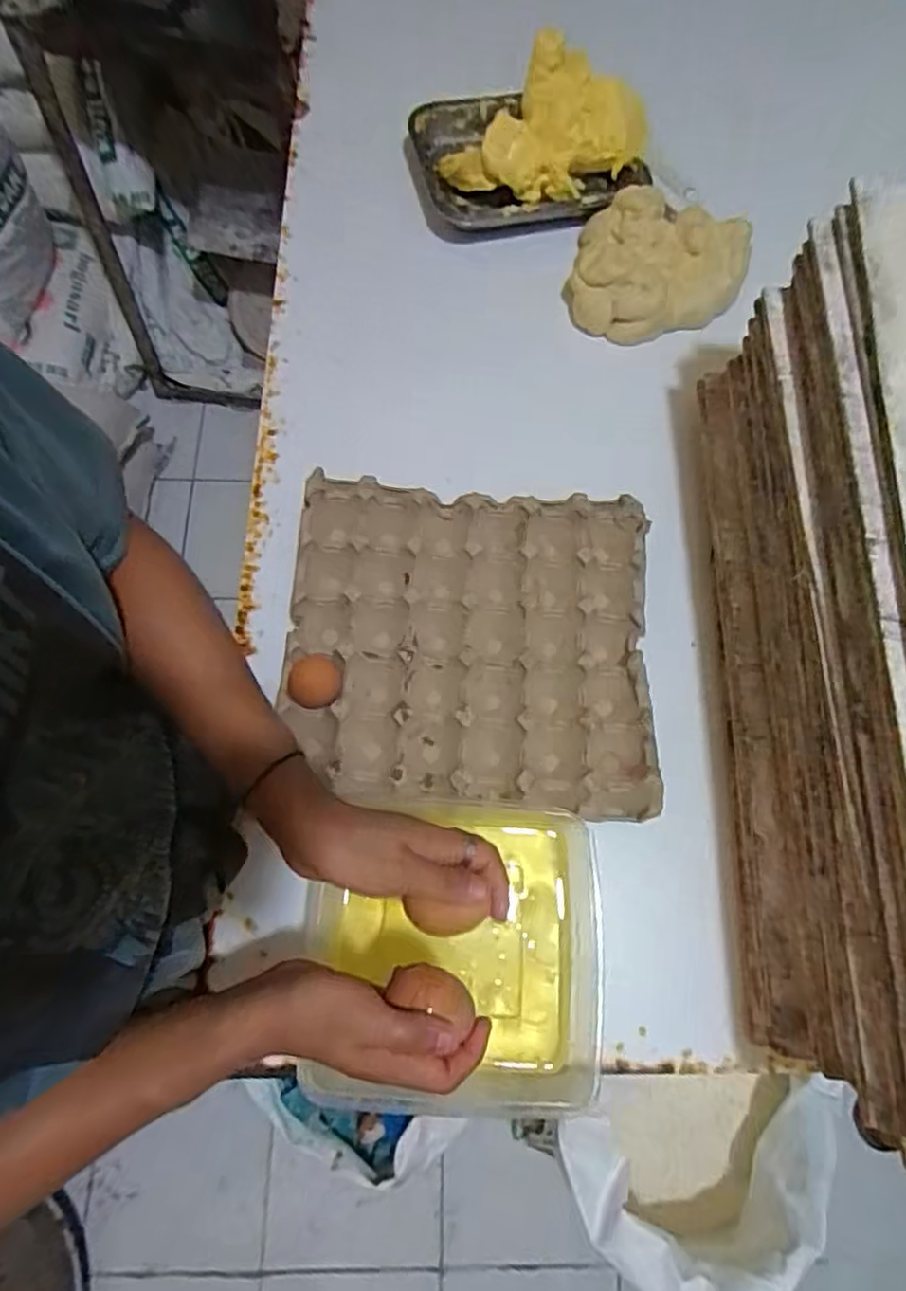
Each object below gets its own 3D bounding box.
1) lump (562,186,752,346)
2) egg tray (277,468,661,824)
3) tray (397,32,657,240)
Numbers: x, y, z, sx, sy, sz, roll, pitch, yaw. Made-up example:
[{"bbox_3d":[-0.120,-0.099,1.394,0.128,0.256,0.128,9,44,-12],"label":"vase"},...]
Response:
[{"bbox_3d":[0.226,-0.420,0.723,0.182,0.052,0.183,24,72,6],"label":"lump"},{"bbox_3d":[0.014,-0.006,0.573,0.303,0.056,0.287,4,72,-1],"label":"egg tray"},{"bbox_3d":[0.089,-0.580,0.753,0.269,0.088,0.196,-3,72,-3],"label":"tray"}]

